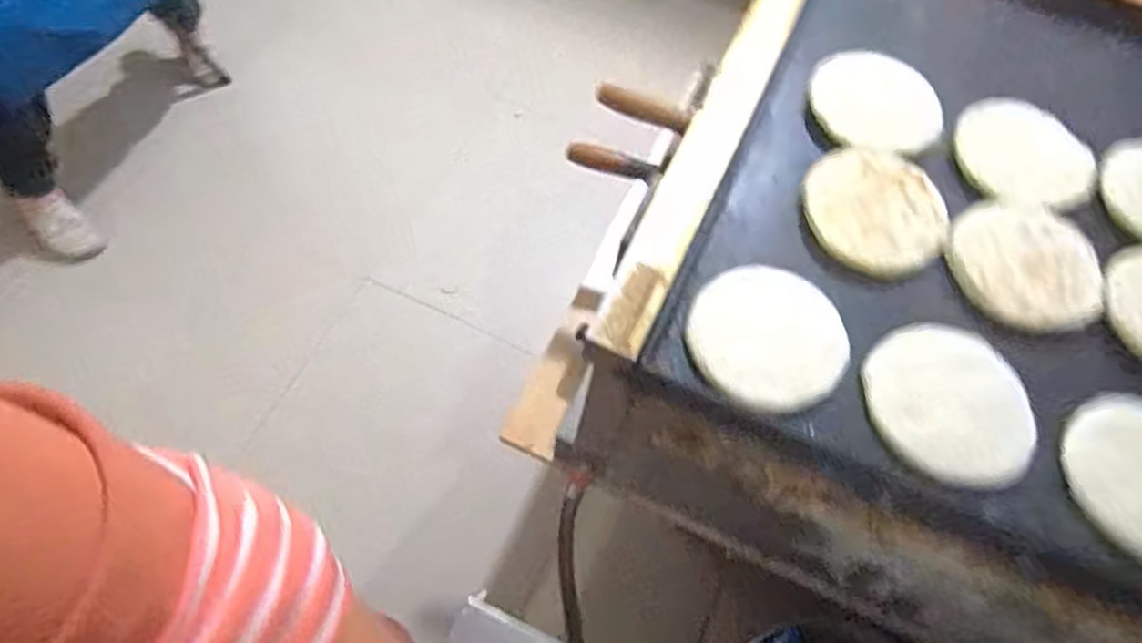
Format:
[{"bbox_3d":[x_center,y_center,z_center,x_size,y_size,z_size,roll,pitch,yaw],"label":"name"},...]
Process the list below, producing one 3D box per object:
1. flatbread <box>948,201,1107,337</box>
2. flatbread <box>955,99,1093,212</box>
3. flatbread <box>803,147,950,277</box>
[{"bbox_3d":[0.397,-0.050,0.611,0.127,0.010,0.117,1,63,-3],"label":"flatbread"},{"bbox_3d":[0.428,-0.157,0.660,0.125,0.018,0.124,1,63,-3],"label":"flatbread"},{"bbox_3d":[0.274,-0.100,0.628,0.125,0.018,0.124,1,63,-3],"label":"flatbread"}]

